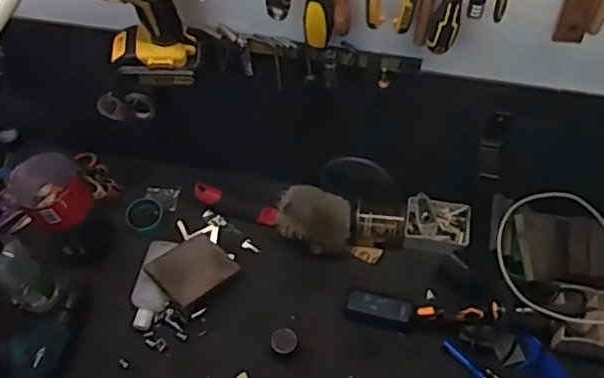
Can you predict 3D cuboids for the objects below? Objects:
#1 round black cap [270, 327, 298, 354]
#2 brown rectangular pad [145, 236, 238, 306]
[{"bbox_3d":[-0.027,0.235,0.923,0.040,0.027,0.038,-1,58,1],"label":"round black cap"},{"bbox_3d":[-0.176,0.129,0.977,0.102,0.012,0.127,41,46,25],"label":"brown rectangular pad"}]

